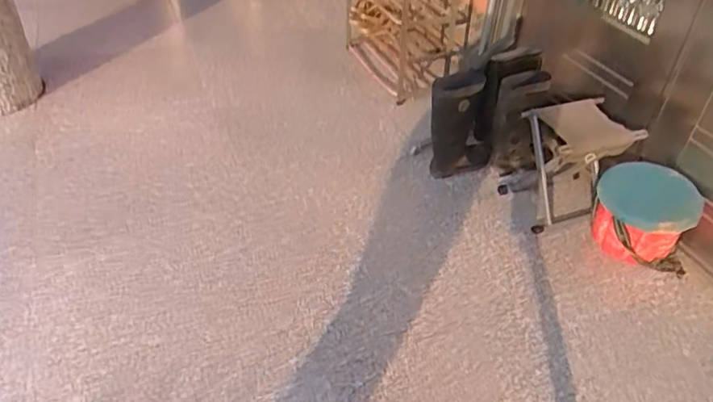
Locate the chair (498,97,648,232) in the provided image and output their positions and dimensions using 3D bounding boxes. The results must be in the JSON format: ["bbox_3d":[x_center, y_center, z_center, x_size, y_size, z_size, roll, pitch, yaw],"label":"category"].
[{"bbox_3d":[0.607,-0.125,1.638,0.264,0.304,0.231,-12,42,-18],"label":"chair"}]

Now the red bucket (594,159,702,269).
[{"bbox_3d":[0.779,0.038,1.552,0.235,0.191,0.221,2,39,-2],"label":"red bucket"}]

